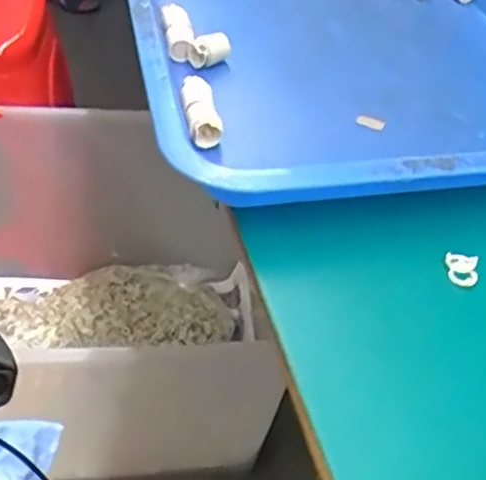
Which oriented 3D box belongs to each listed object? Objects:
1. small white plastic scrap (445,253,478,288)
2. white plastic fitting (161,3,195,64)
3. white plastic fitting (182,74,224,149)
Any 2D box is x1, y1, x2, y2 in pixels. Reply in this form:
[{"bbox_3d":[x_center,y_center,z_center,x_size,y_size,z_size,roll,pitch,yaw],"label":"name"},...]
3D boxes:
[{"bbox_3d":[0.119,0.016,0.359,0.016,0.011,0.016,12,44,4],"label":"small white plastic scrap"},{"bbox_3d":[-0.050,-0.159,0.500,0.020,0.019,0.056,-2,45,-10],"label":"white plastic fitting"},{"bbox_3d":[-0.029,-0.083,0.426,0.020,0.019,0.054,-6,46,-14],"label":"white plastic fitting"}]

